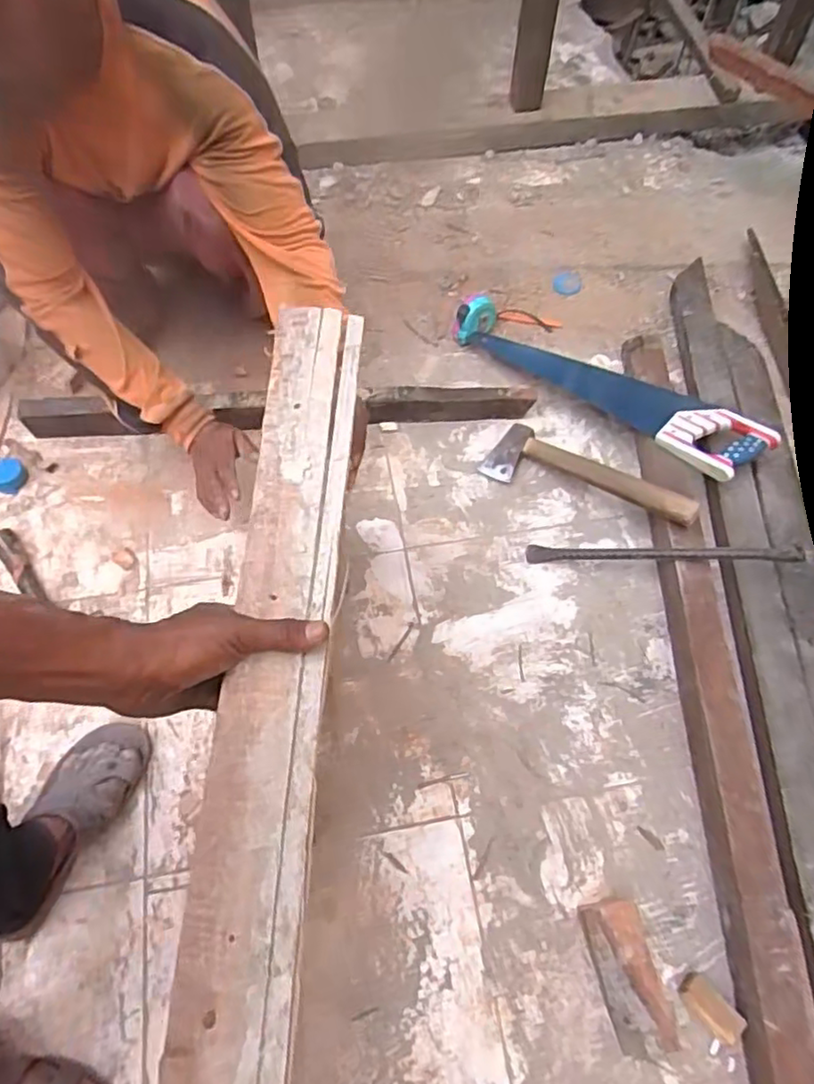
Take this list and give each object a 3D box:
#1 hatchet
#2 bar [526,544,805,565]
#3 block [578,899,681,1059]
[{"bbox_3d":[0.285,-0.101,1.033,0.339,0.032,0.106,23,65,27],"label":"hatchet"},{"bbox_3d":[0.378,0.017,0.977,0.387,0.032,0.026,-1,63,14],"label":"bar"},{"bbox_3d":[0.252,0.500,0.746,0.065,0.045,0.150,-10,64,-5],"label":"block"}]

